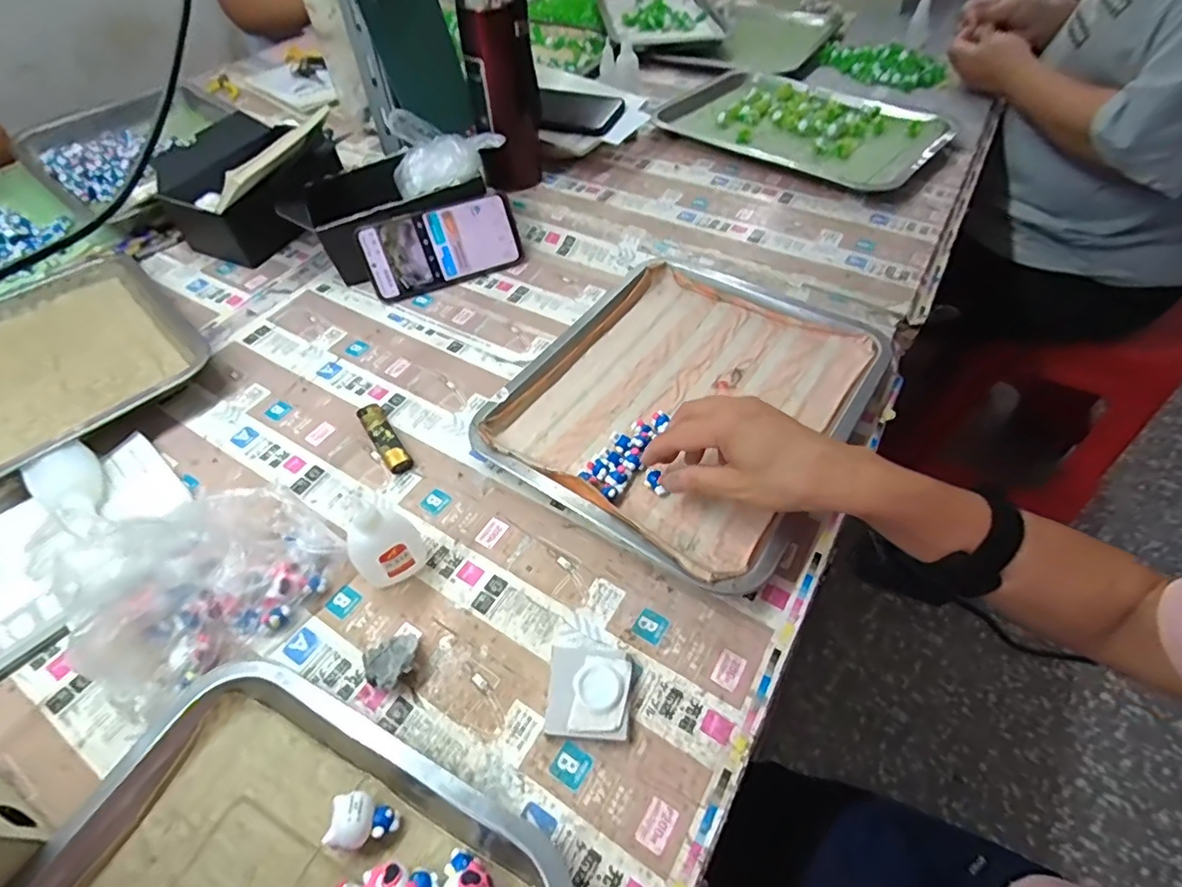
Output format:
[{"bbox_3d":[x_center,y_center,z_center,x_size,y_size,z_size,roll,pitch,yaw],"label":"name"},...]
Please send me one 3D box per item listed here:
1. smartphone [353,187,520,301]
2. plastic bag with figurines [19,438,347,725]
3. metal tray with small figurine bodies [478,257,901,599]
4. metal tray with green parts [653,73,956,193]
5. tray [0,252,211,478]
[{"bbox_3d":[-0.159,-0.213,0.605,0.162,0.079,0.007,-22,22,-14],"label":"smartphone"},{"bbox_3d":[-0.255,0.069,0.348,0.099,0.122,0.144,33,59,25],"label":"plastic bag with figurines"},{"bbox_3d":[0.079,-0.045,0.489,0.267,0.025,0.304,28,58,23],"label":"metal tray with small figurine bodies"},{"bbox_3d":[0.276,-0.411,0.734,0.314,0.032,0.224,36,61,27],"label":"metal tray with green parts"},{"bbox_3d":[-0.516,-0.087,0.545,0.296,0.028,0.212,37,61,27],"label":"tray"}]

